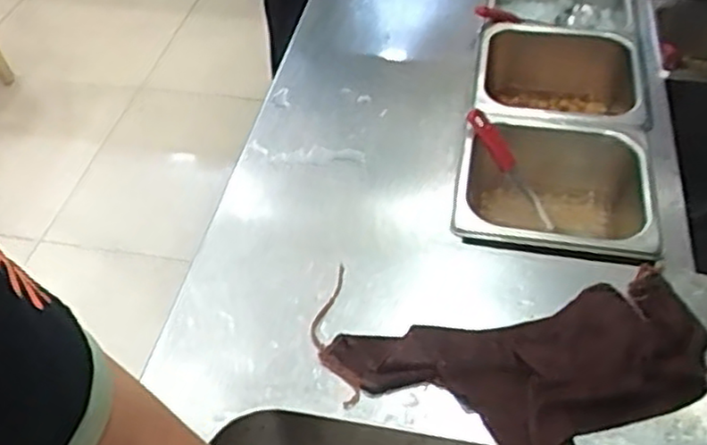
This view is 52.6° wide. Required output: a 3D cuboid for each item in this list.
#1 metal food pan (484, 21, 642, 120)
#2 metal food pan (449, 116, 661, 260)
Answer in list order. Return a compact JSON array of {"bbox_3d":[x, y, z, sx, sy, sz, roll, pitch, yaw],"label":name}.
[{"bbox_3d":[0.216,-0.131,0.758,0.166,0.085,0.159,7,48,8],"label":"metal food pan"},{"bbox_3d":[0.180,-0.010,0.655,0.170,0.087,0.162,10,48,11],"label":"metal food pan"}]

